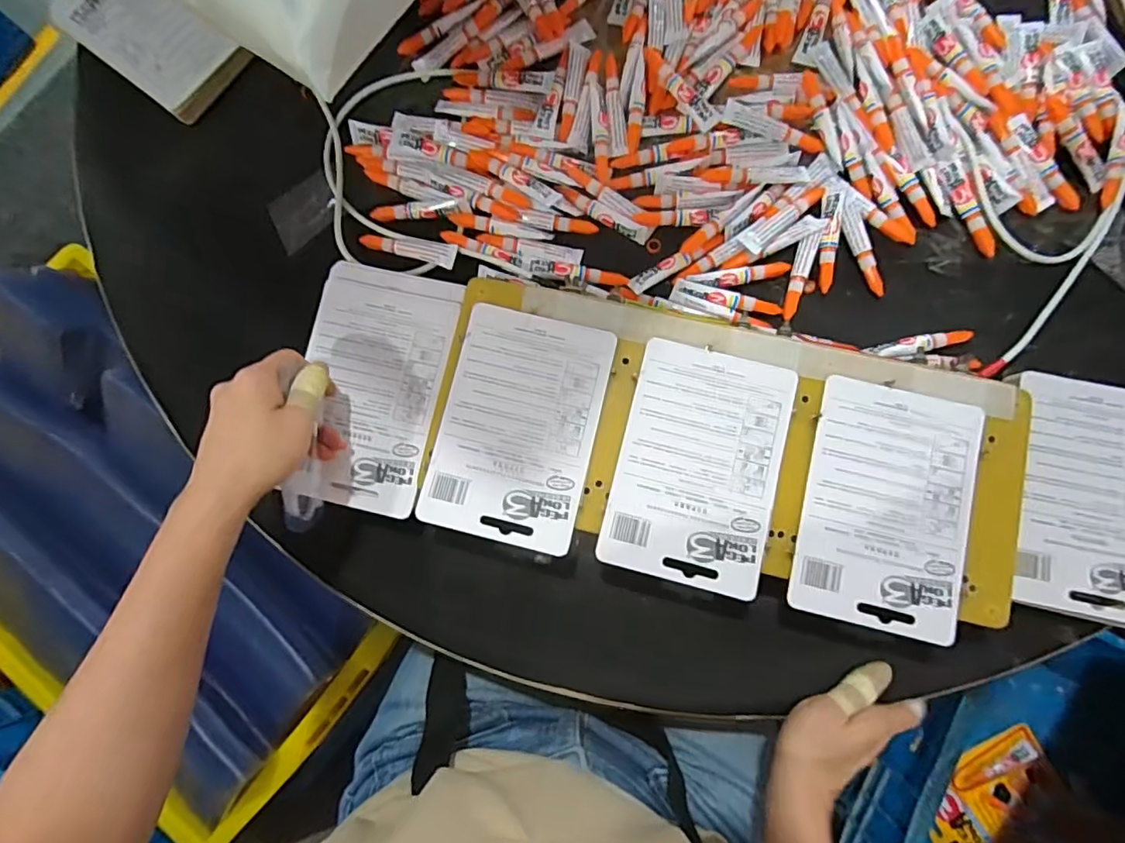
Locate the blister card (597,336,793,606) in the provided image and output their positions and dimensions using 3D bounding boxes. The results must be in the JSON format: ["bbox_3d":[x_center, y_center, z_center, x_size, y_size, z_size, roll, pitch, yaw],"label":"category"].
[{"bbox_3d":[0.098,0.031,0.397,0.112,0.005,0.163,14,83,3],"label":"blister card"}]

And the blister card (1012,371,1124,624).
[{"bbox_3d":[0.389,0.056,0.414,0.108,0.022,0.168,10,82,3],"label":"blister card"}]

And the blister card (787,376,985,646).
[{"bbox_3d":[0.227,0.058,0.389,0.114,0.005,0.164,13,83,3],"label":"blister card"}]

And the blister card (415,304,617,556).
[{"bbox_3d":[-0.032,0.003,0.405,0.111,0.004,0.164,13,82,3],"label":"blister card"}]

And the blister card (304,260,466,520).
[{"bbox_3d":[-0.145,-0.028,0.421,0.110,0.008,0.179,12,82,3],"label":"blister card"}]

